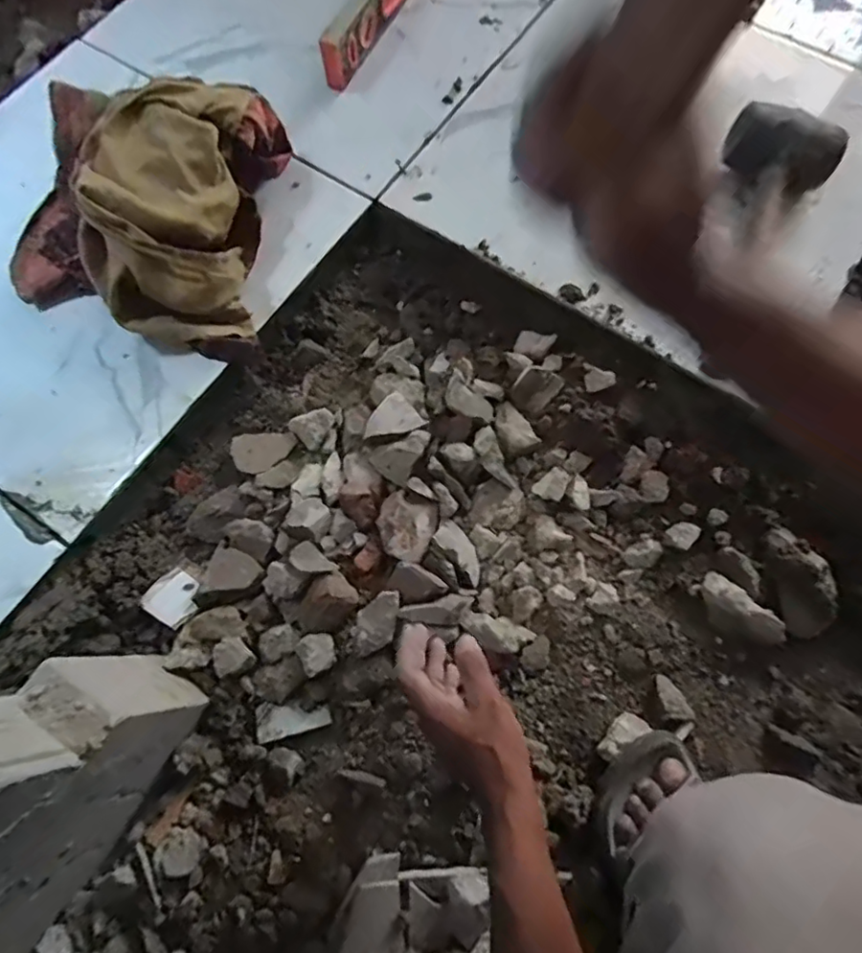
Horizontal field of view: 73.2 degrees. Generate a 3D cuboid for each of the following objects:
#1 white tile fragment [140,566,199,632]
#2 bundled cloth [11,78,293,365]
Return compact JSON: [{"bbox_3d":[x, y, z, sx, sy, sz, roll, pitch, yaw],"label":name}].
[{"bbox_3d":[-0.264,0.125,0.597,0.051,0.010,0.049,35,76,12],"label":"white tile fragment"},{"bbox_3d":[-0.311,-0.288,0.613,0.264,0.129,0.266,7,73,3],"label":"bundled cloth"}]

